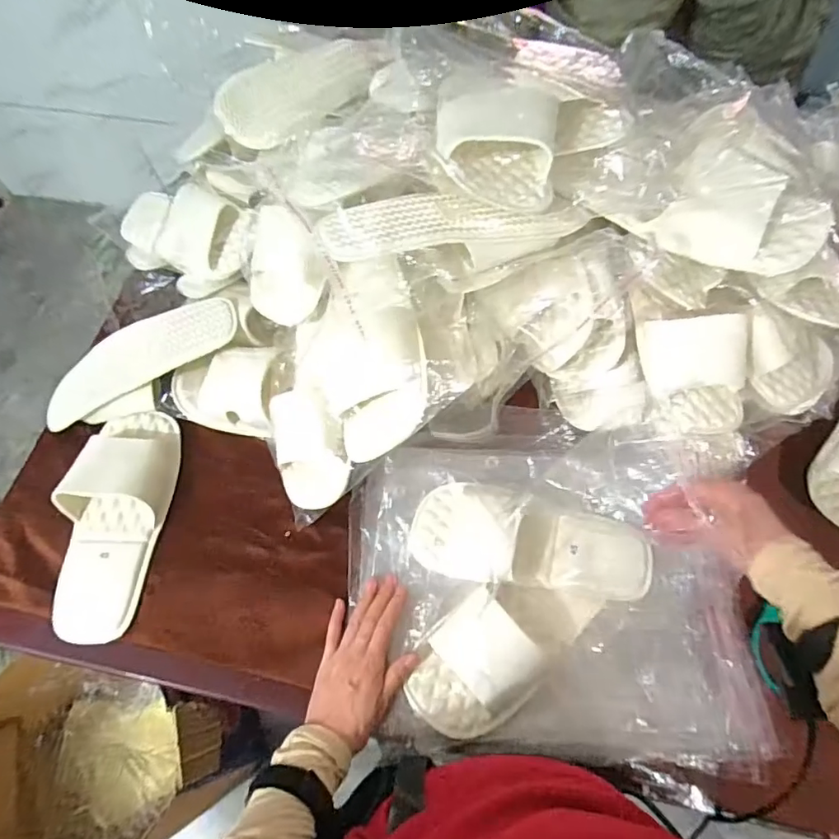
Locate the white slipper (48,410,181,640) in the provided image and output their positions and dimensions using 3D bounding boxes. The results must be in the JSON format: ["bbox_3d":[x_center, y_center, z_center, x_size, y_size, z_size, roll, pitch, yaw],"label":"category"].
[{"bbox_3d":[-0.355,0.106,0.581,0.111,0.065,0.271,2,66,3],"label":"white slipper"}]

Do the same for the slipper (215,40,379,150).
[{"bbox_3d":[-0.178,-0.459,0.720,0.220,0.064,0.094,-31,109,-12],"label":"slipper"}]

